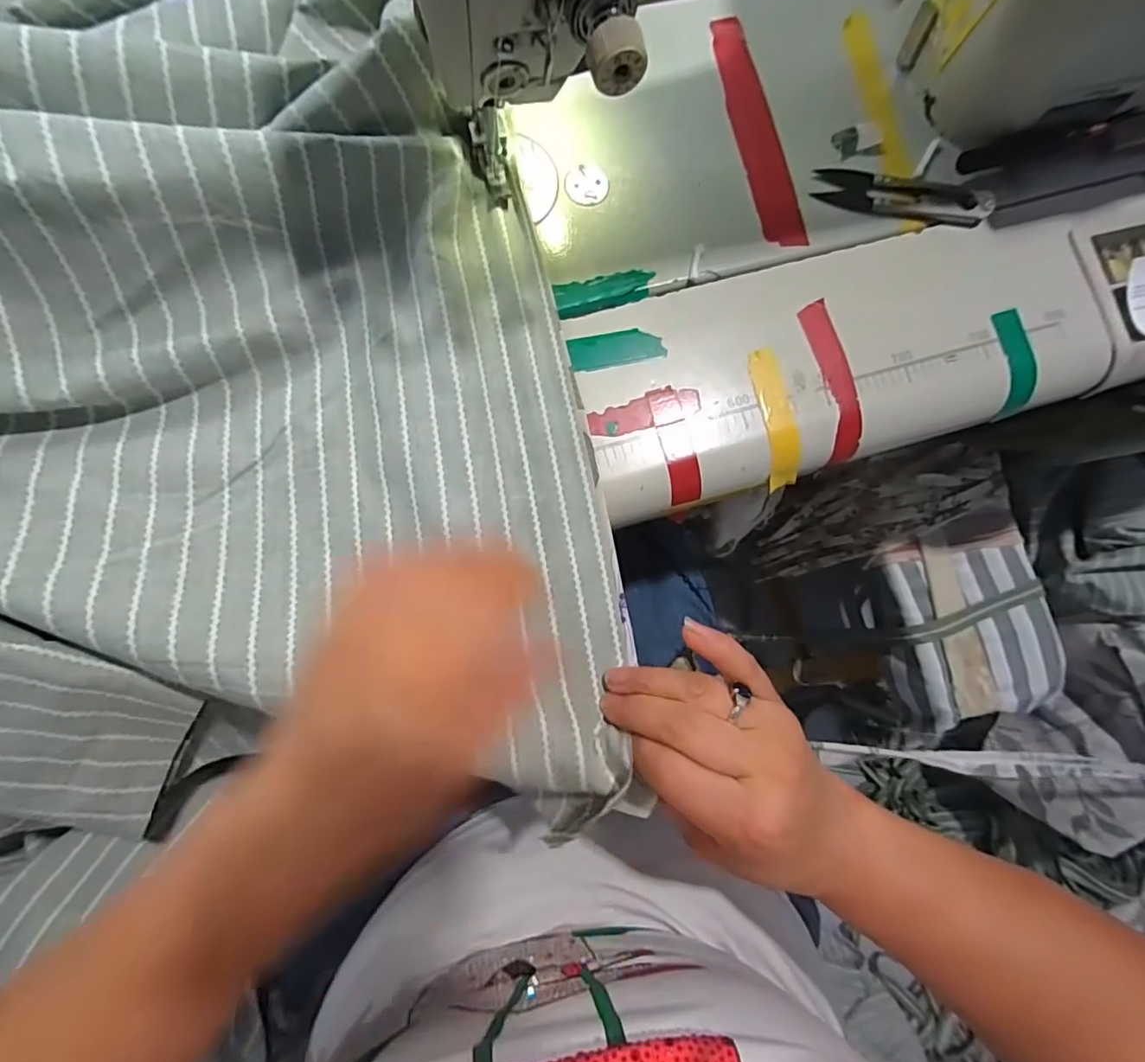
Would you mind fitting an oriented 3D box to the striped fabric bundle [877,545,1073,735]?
[{"bbox_3d":[0.454,0.114,0.640,0.171,0.058,0.193,-14,83,-5],"label":"striped fabric bundle"}]

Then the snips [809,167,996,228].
[{"bbox_3d":[0.190,-0.195,0.317,0.098,0.010,0.026,7,82,-2],"label":"snips"}]

